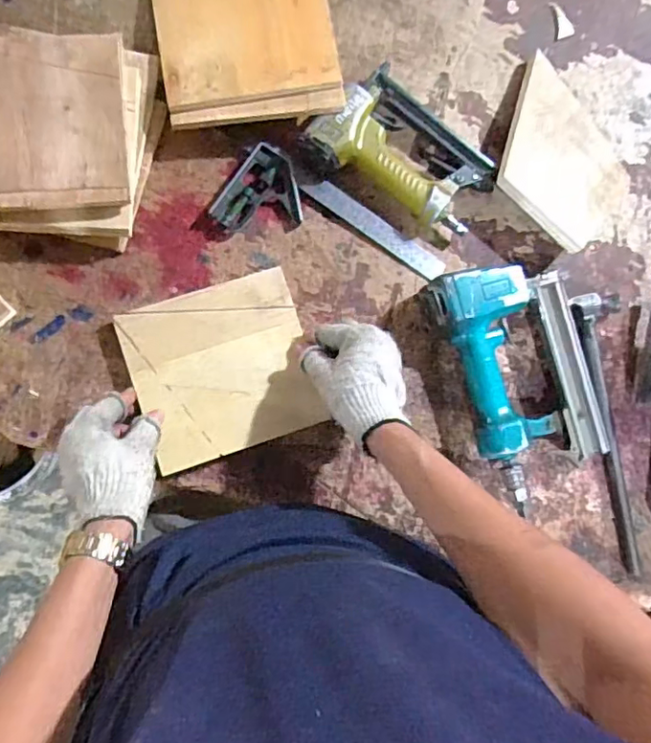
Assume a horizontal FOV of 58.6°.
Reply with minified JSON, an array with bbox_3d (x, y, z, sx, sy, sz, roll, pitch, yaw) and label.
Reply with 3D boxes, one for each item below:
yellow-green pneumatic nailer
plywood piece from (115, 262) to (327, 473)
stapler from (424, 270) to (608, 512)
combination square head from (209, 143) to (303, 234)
[{"bbox_3d":[0.089,-0.235,0.617,0.190,0.041,0.130,32,82,-4],"label":"yellow-green pneumatic nailer"},{"bbox_3d":[-0.101,-0.003,0.576,0.169,0.010,0.161,-18,89,-12],"label":"plywood piece"},{"bbox_3d":[0.212,0.003,0.605,0.150,0.056,0.235,-19,88,-9],"label":"stapler"},{"bbox_3d":[-0.063,-0.179,0.611,0.079,0.018,0.095,35,82,-3],"label":"combination square head"}]

